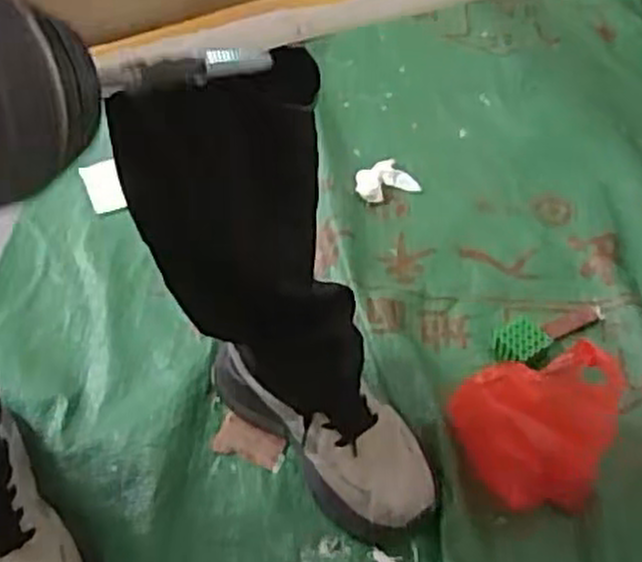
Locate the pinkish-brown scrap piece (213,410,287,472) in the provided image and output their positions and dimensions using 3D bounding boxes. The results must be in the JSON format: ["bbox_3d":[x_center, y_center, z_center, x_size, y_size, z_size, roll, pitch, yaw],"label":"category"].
[{"bbox_3d":[-0.071,0.163,0.798,0.073,0.007,0.040,18,50,16],"label":"pinkish-brown scrap piece"}]

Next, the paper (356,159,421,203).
[{"bbox_3d":[0.081,-0.132,1.050,0.077,0.010,0.068,-23,51,-20],"label":"paper"}]

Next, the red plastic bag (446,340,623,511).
[{"bbox_3d":[0.221,0.131,0.744,0.160,0.116,0.128,-18,50,-16],"label":"red plastic bag"}]

